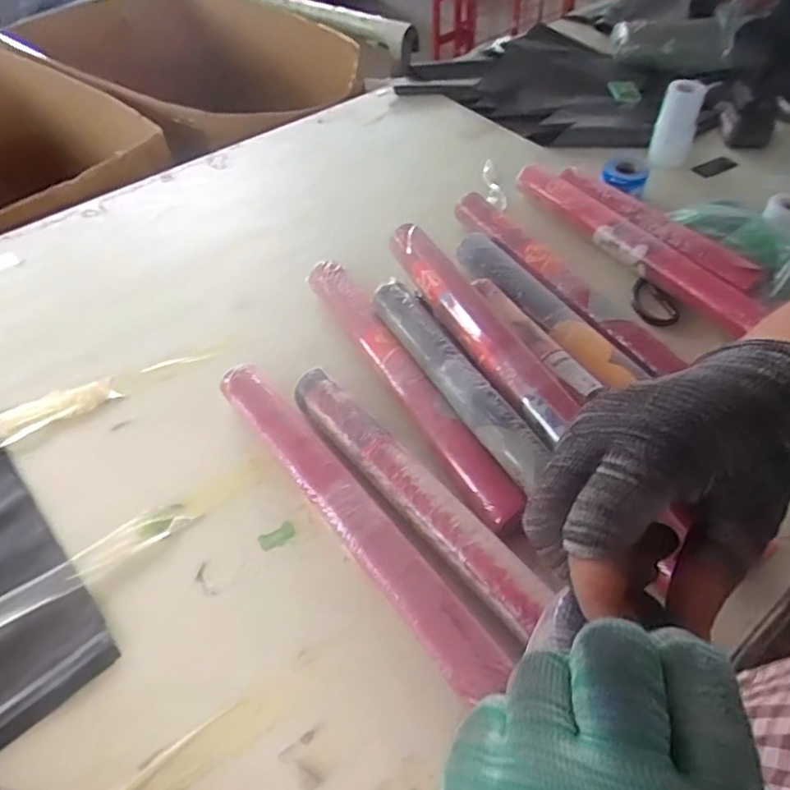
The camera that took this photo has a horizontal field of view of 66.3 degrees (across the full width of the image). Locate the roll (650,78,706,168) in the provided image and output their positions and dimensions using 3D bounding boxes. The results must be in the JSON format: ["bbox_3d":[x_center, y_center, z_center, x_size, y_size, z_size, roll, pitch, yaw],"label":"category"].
[{"bbox_3d":[0.494,-0.473,1.059,0.067,0.123,0.071,19,54,18],"label":"roll"}]

